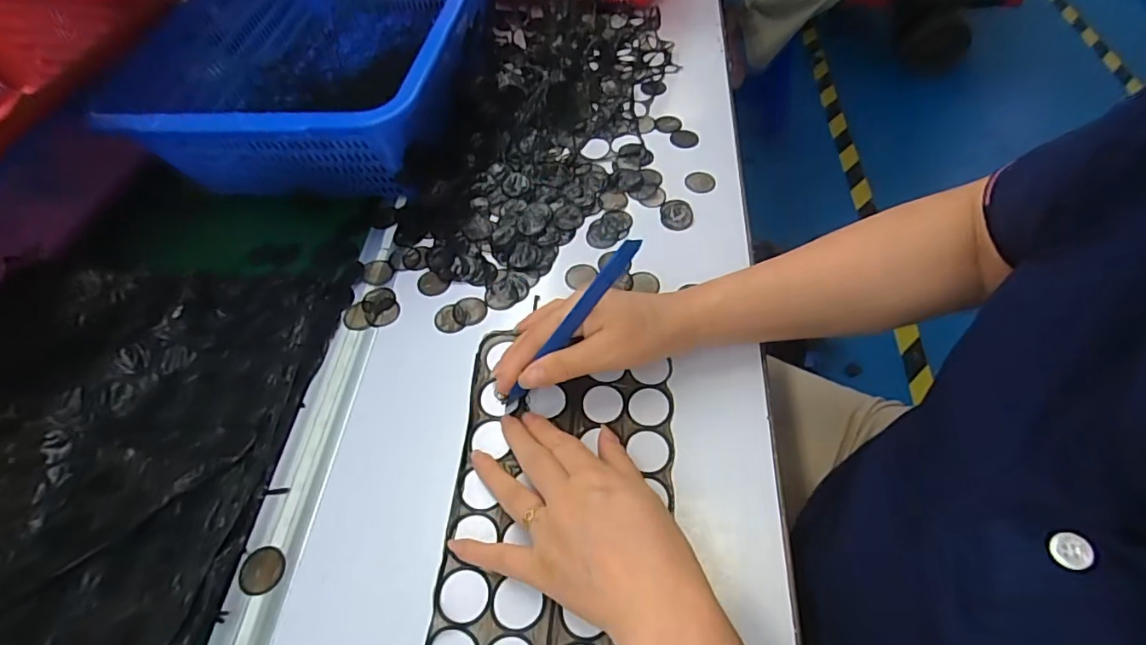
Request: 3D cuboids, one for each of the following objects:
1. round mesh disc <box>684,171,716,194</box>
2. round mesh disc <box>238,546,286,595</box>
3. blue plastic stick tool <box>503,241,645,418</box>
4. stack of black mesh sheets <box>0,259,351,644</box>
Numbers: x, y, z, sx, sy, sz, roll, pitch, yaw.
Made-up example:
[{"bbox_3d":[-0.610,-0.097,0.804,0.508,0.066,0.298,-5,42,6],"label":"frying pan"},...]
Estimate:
[{"bbox_3d":[0.119,-0.132,0.531,0.028,0.004,0.029,-2,54,3],"label":"round mesh disc"},{"bbox_3d":[-0.195,0.156,0.355,0.027,0.004,0.028,-2,54,3],"label":"round mesh disc"},{"bbox_3d":[-0.005,0.006,0.371,0.008,0.155,0.012,49,28,23],"label":"blue plastic stick tool"},{"bbox_3d":[-0.358,0.085,0.406,0.306,0.036,0.324,2,55,6],"label":"stack of black mesh sheets"}]

